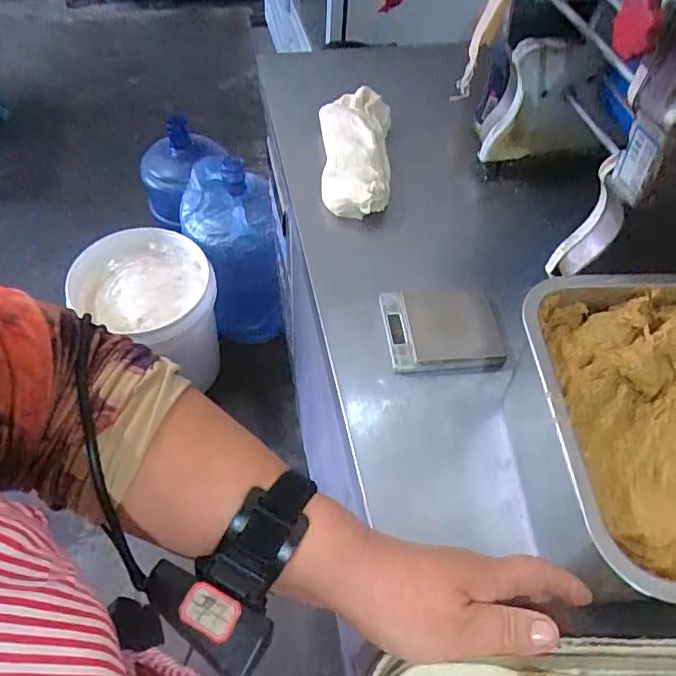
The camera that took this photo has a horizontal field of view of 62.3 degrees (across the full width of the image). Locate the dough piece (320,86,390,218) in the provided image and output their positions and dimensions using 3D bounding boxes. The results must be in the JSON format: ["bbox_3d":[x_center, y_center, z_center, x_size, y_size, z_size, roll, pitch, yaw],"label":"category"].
[{"bbox_3d":[0.024,-0.266,0.787,0.097,0.045,0.242,4,55,-2],"label":"dough piece"}]

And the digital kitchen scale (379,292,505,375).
[{"bbox_3d":[0.117,-0.007,0.631,0.124,0.025,0.098,-1,55,-5],"label":"digital kitchen scale"}]

